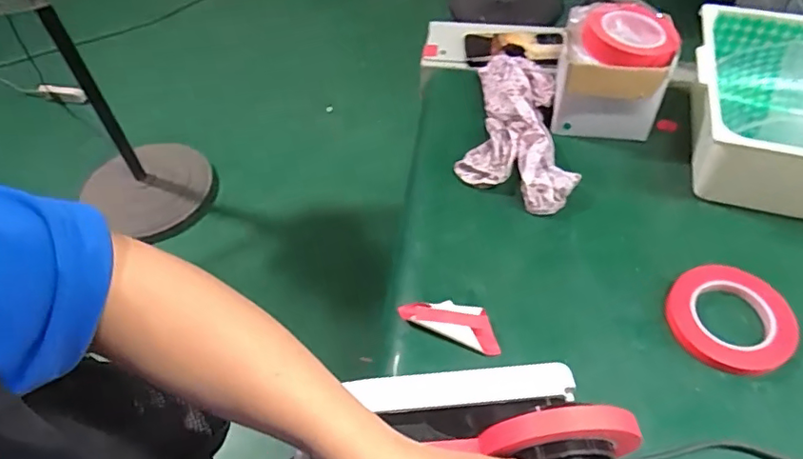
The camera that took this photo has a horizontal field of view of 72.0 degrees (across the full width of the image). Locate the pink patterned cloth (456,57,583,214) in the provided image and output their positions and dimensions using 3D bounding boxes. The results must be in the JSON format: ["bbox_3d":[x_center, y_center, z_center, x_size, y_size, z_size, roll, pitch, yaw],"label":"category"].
[{"bbox_3d":[0.167,-0.146,0.759,0.151,0.049,0.274,10,54,11],"label":"pink patterned cloth"}]

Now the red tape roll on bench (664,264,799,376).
[{"bbox_3d":[0.349,0.095,0.589,0.116,0.023,0.120,-1,52,2],"label":"red tape roll on bench"}]

